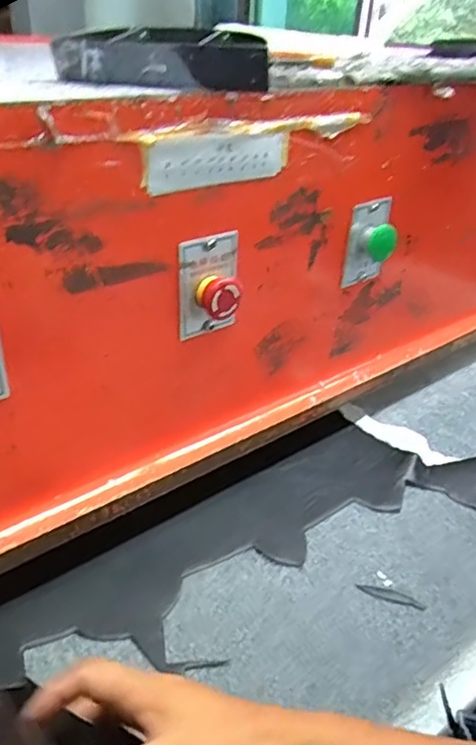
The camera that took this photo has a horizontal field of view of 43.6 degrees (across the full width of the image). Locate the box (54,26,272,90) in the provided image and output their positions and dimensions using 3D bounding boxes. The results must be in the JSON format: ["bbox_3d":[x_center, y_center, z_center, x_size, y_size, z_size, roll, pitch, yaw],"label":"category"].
[{"bbox_3d":[-0.057,-0.247,0.468,0.172,0.041,0.057,10,32,9],"label":"box"}]

